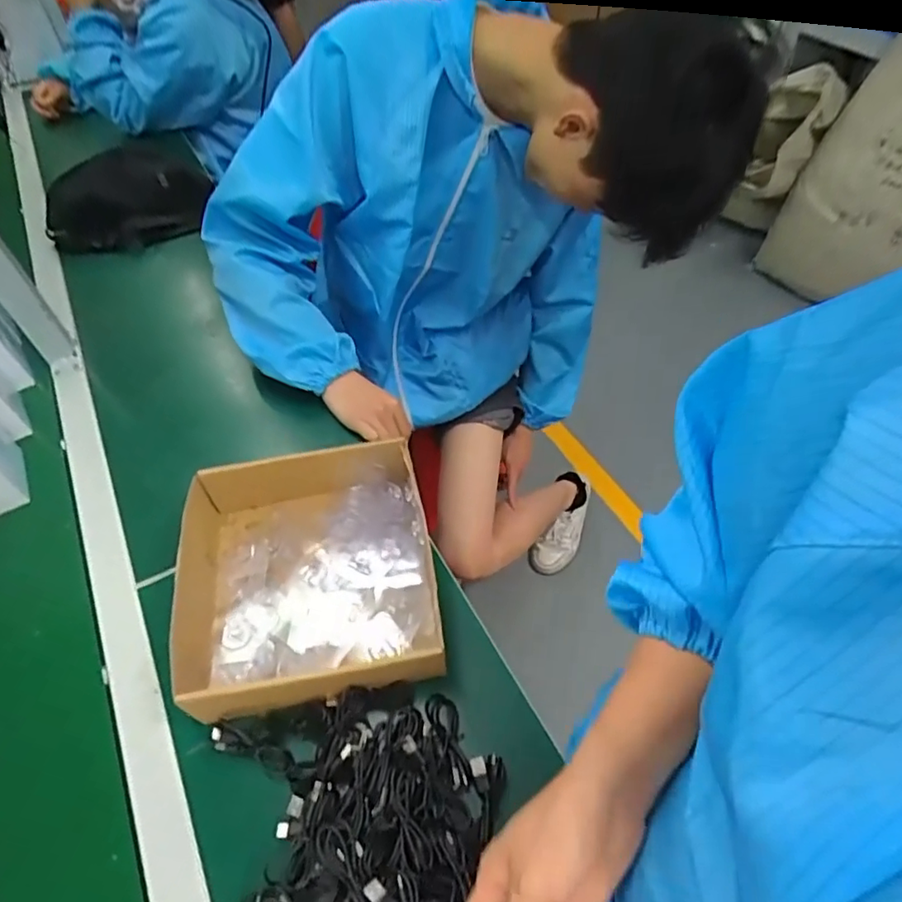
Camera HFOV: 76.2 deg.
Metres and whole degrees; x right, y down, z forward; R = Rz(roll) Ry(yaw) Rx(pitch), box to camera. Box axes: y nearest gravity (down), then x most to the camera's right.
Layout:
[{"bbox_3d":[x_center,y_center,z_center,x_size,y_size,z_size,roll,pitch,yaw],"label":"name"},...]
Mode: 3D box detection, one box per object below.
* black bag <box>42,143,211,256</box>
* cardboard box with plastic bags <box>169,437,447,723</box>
[{"bbox_3d":[-0.548,-0.427,0.972,0.267,0.115,0.083,-26,54,-19],"label":"black bag"},{"bbox_3d":[-0.146,0.120,0.578,0.241,0.072,0.243,-10,50,-7],"label":"cardboard box with plastic bags"}]

